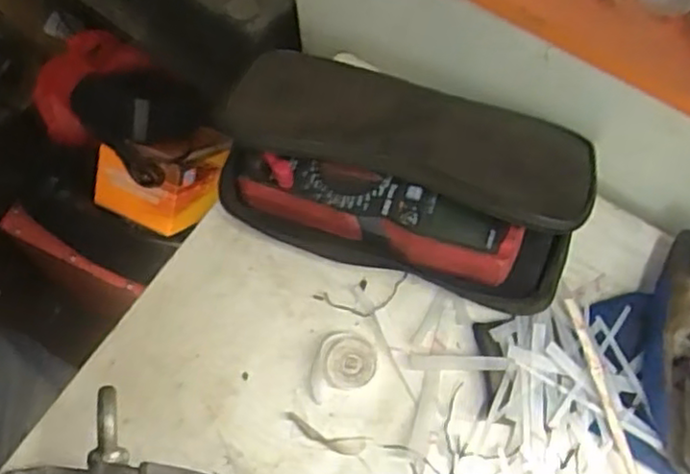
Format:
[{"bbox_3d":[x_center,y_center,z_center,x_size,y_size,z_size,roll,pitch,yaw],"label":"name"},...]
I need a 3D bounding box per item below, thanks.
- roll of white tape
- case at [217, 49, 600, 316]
[{"bbox_3d":[-0.003,0.080,0.431,0.044,0.012,0.037,-16,69,-9],"label":"roll of white tape"},{"bbox_3d":[0.039,-0.046,0.451,0.234,0.077,0.141,14,68,3],"label":"case"}]

